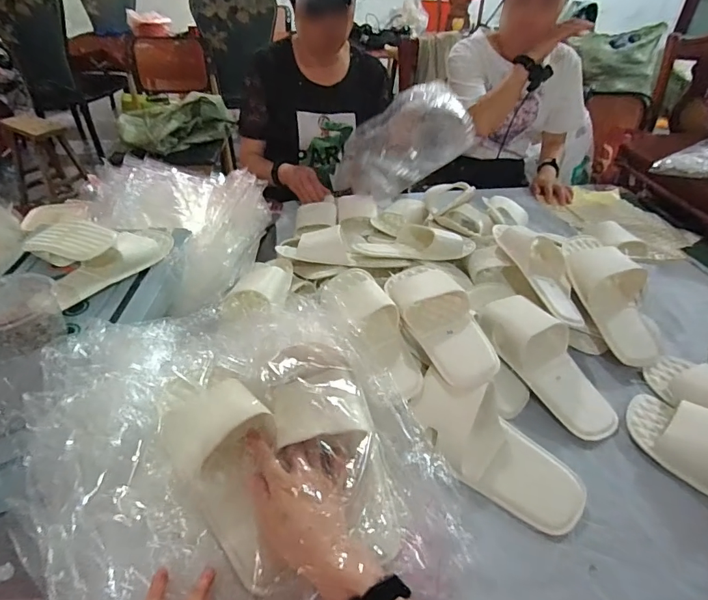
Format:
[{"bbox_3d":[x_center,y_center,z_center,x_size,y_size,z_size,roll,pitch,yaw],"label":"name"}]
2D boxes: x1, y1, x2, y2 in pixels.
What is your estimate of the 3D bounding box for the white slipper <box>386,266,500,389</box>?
[{"bbox_3d":[0.124,0.029,0.649,0.095,0.043,0.228,-20,51,-3],"label":"white slipper"}]

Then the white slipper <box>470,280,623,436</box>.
[{"bbox_3d":[0.277,0.070,0.650,0.104,0.065,0.275,-26,61,-25],"label":"white slipper"}]

